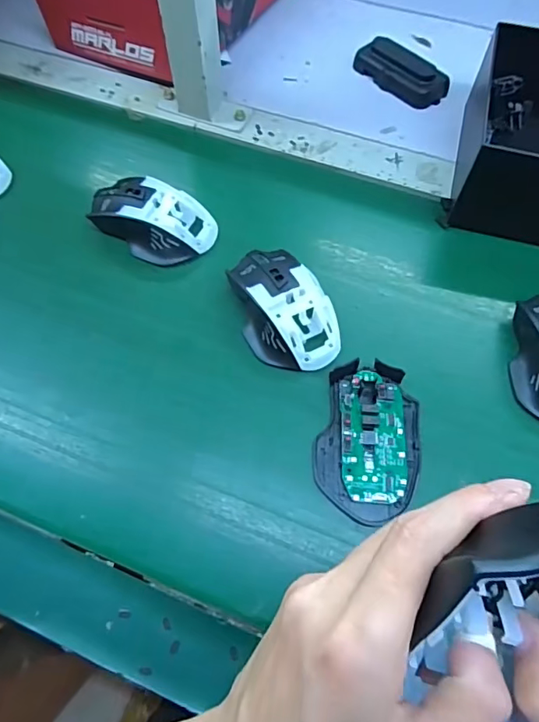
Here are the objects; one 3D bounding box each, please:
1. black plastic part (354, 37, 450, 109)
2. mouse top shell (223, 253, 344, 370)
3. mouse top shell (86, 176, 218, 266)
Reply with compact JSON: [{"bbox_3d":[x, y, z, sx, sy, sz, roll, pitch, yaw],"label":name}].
[{"bbox_3d":[0.143,-0.318,0.543,0.047,0.023,0.102,-41,70,-18],"label":"black plastic part"},{"bbox_3d":[0.012,-0.046,0.395,0.068,0.033,0.111,-18,65,-9],"label":"mouse top shell"},{"bbox_3d":[-0.105,-0.130,0.436,0.115,0.034,0.069,24,66,12],"label":"mouse top shell"}]

